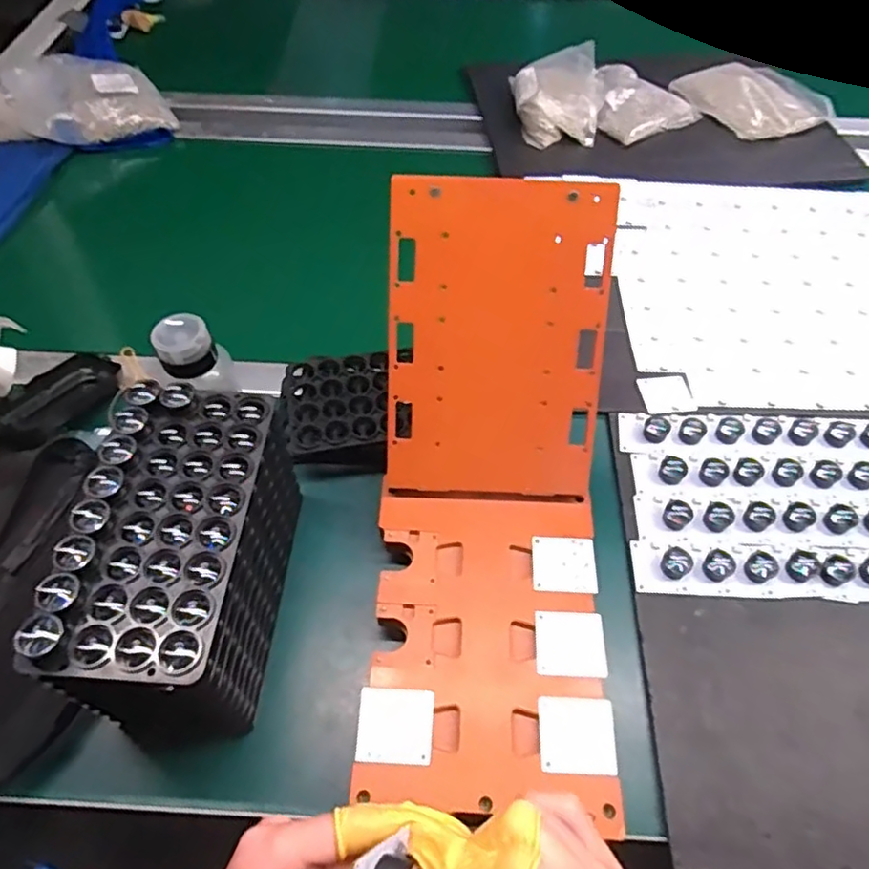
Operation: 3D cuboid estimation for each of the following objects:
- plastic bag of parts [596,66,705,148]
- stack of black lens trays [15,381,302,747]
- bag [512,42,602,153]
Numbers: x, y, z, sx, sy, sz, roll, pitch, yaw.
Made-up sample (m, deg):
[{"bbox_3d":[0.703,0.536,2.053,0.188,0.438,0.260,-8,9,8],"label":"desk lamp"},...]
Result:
[{"bbox_3d":[0.300,-0.467,0.892,0.136,0.023,0.165,7,56,4],"label":"plastic bag of parts"},{"bbox_3d":[-0.167,0.085,0.434,0.098,0.150,0.201,4,56,2],"label":"stack of black lens trays"},{"bbox_3d":[0.174,-0.472,0.881,0.121,0.053,0.161,-6,56,-5],"label":"bag"}]

